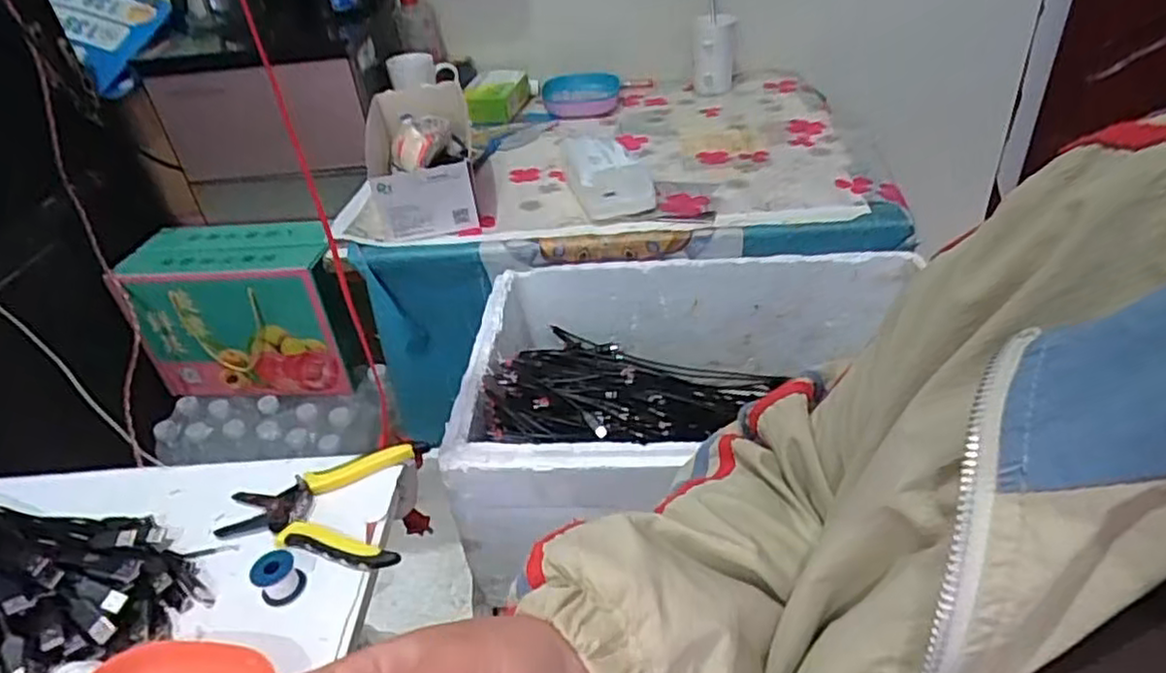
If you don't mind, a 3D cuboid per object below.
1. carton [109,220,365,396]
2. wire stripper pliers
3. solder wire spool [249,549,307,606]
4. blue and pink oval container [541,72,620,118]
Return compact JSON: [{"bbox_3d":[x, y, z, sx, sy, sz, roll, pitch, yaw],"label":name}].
[{"bbox_3d":[-0.516,-0.045,1.129,0.338,0.230,0.161,-1,36,6],"label":"carton"},{"bbox_3d":[-0.212,0.135,0.560,0.155,0.017,0.121,-3,36,4],"label":"wire stripper pliers"},{"bbox_3d":[-0.219,0.173,0.503,0.030,0.028,0.028,-4,36,3],"label":"solder wire spool"},{"bbox_3d":[-0.004,-0.435,1.249,0.135,0.061,0.106,-4,36,2],"label":"blue and pink oval container"}]

